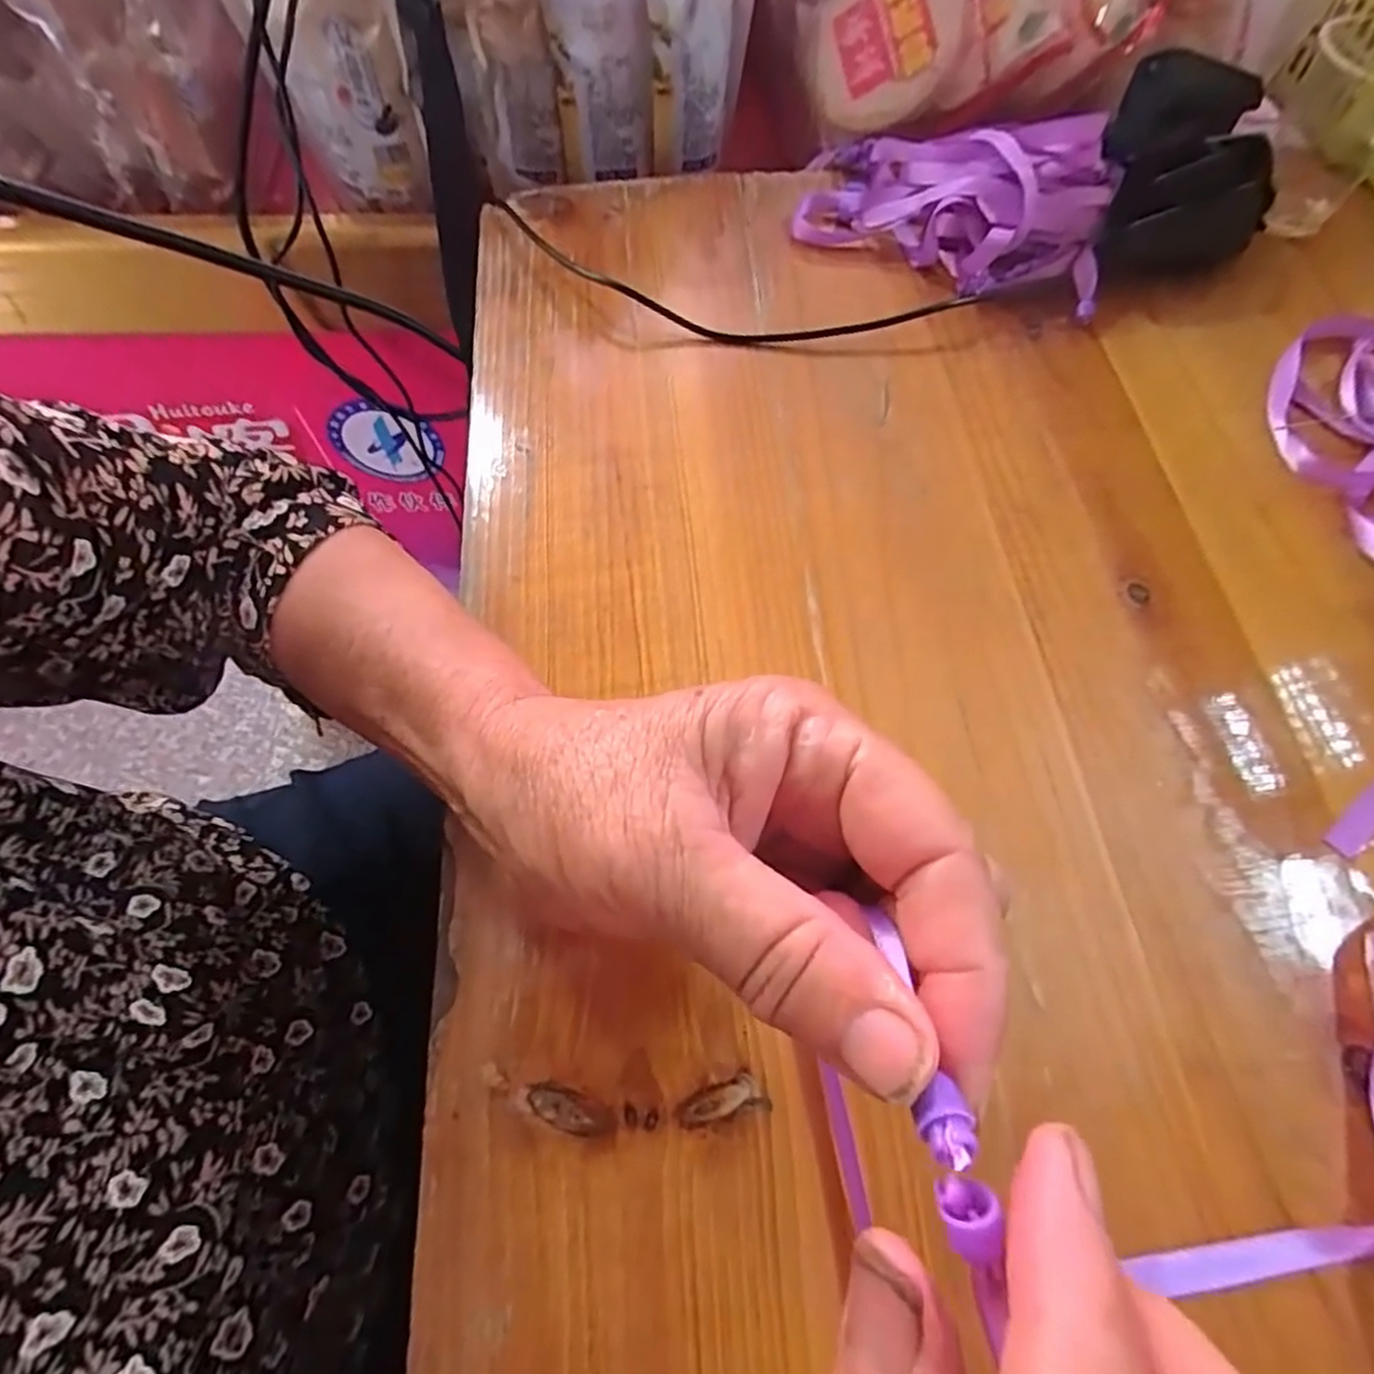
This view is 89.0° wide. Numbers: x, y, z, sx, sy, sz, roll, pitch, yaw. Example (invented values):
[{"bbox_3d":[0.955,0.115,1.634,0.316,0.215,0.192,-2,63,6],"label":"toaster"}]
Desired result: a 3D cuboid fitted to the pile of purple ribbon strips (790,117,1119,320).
[{"bbox_3d":[0.135,-0.248,0.350,0.155,0.047,0.092,22,67,11],"label":"pile of purple ribbon strips"}]

